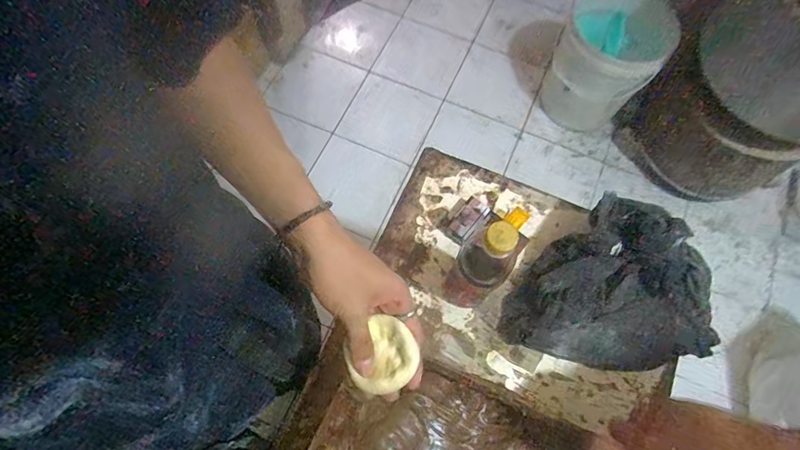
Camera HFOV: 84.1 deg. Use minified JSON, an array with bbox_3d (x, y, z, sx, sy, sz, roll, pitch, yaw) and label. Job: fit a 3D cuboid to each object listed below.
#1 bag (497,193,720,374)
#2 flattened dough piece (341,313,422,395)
[{"bbox_3d":[0.260,0.066,0.537,0.246,0.052,0.206,12,69,3],"label":"bag"},{"bbox_3d":[-0.015,0.113,0.380,0.057,0.019,0.060,41,73,13],"label":"flattened dough piece"}]

